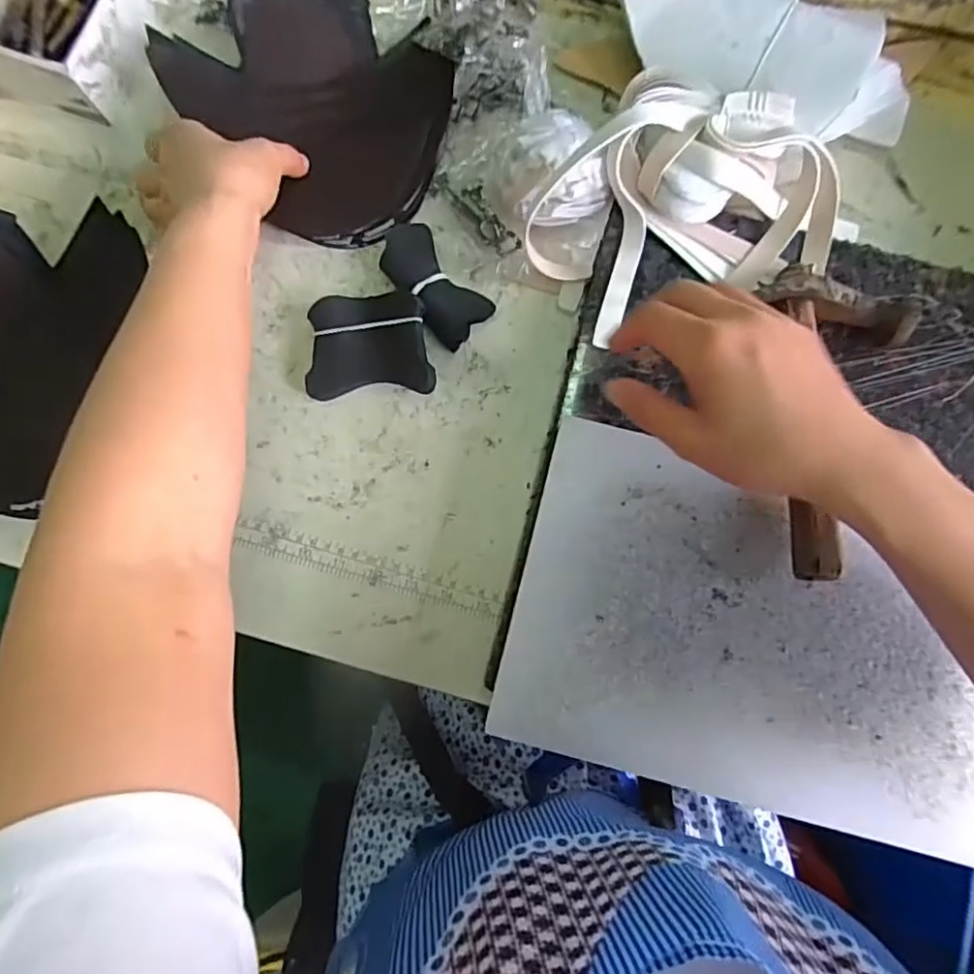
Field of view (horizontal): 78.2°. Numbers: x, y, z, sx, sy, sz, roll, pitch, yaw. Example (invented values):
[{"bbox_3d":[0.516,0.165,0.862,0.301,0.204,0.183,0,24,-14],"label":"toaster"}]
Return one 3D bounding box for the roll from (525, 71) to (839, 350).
[{"bbox_3d":[0.124,-0.194,0.401,0.198,0.061,0.161,-26,82,-4],"label":"roll"}]

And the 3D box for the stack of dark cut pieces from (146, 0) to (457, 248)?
[{"bbox_3d":[-0.114,-0.278,0.424,0.180,0.054,0.162,43,83,6],"label":"stack of dark cut pieces"}]

